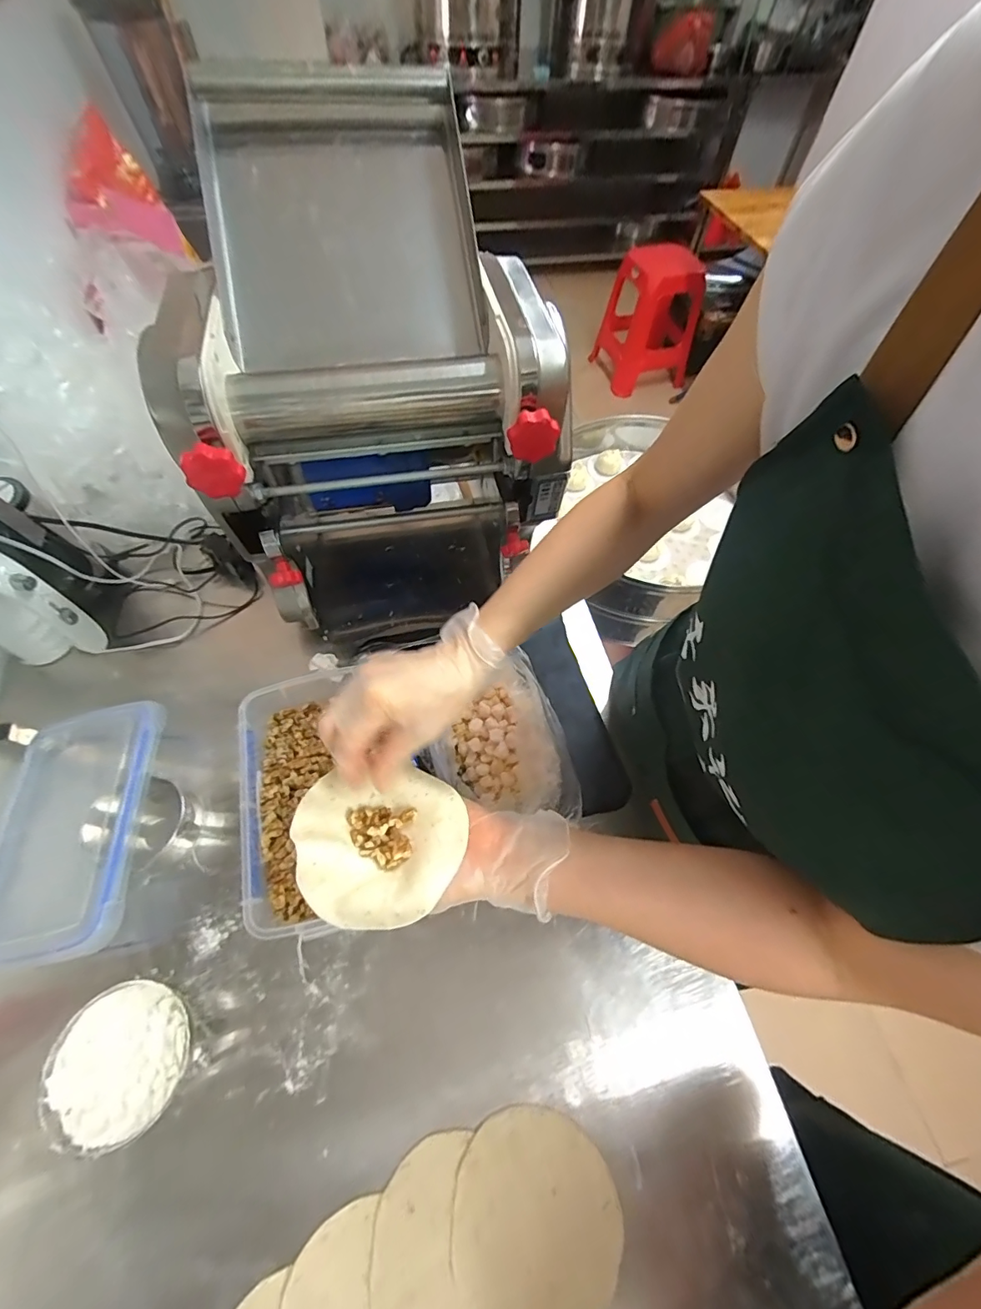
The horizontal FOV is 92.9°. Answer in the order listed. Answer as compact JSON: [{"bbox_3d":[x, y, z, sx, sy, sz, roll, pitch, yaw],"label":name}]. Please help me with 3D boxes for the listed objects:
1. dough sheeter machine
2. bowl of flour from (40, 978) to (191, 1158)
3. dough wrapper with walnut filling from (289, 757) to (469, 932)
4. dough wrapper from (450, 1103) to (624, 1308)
[{"bbox_3d":[-0.134,-0.287,0.579,0.373,0.469,0.395,-10,61,-8],"label":"dough sheeter machine"},{"bbox_3d":[-0.316,0.355,0.413,0.106,0.049,0.108,1,60,-2],"label":"bowl of flour"},{"bbox_3d":[-0.082,0.143,0.355,0.121,0.026,0.108,-8,61,-7],"label":"dough wrapper with walnut filling"},{"bbox_3d":[0.038,0.466,0.386,0.134,0.009,0.131,3,55,-5],"label":"dough wrapper"}]

